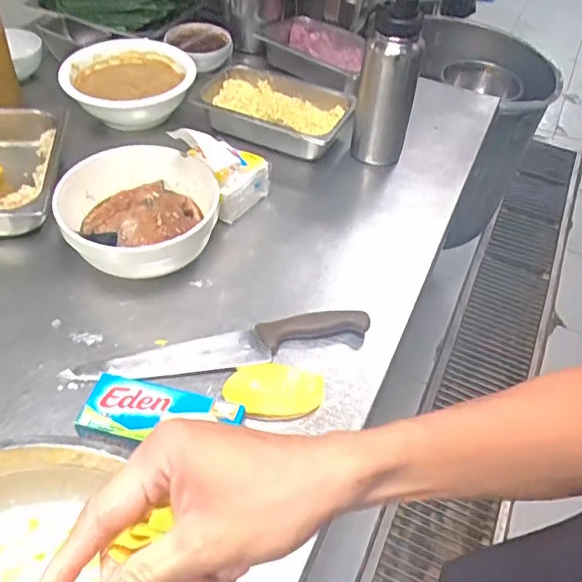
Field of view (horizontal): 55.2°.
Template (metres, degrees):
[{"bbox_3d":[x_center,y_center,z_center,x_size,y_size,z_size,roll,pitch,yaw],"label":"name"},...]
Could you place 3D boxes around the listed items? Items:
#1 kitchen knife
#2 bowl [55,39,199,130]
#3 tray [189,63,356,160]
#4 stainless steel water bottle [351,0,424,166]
[{"bbox_3d":[-0.054,0.063,0.671,0.306,0.023,0.051,-9,50,-13],"label":"kitchen knife"},{"bbox_3d":[-0.284,-0.364,0.993,0.227,0.081,0.193,-10,50,-14],"label":"bowl"},{"bbox_3d":[-0.033,-0.307,0.973,0.262,0.072,0.162,20,50,12],"label":"tray"},{"bbox_3d":[0.155,-0.327,0.888,0.088,0.272,0.070,13,49,6],"label":"stainless steel water bottle"}]

